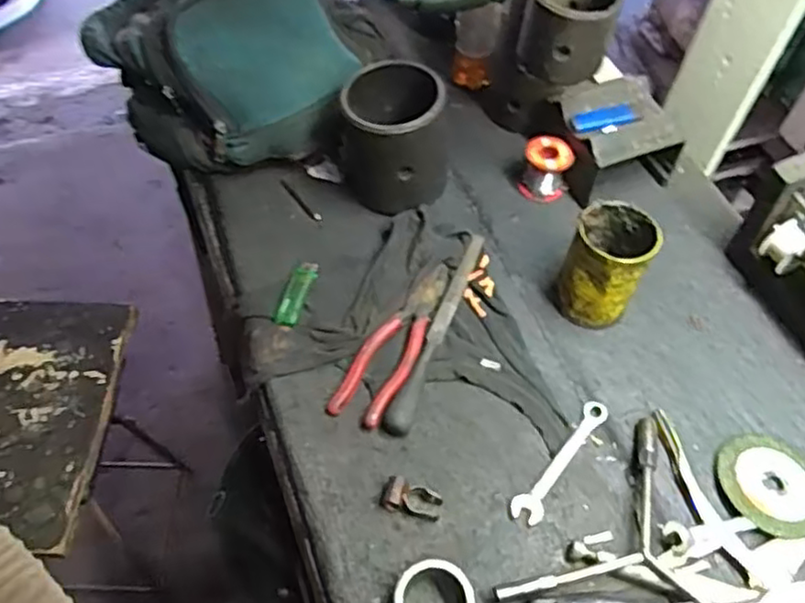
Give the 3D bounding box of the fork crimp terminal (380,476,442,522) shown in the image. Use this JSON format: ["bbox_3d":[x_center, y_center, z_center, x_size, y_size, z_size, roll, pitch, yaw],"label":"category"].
[{"bbox_3d":[0.008,0.169,0.611,0.051,0.018,0.027,12,55,5],"label":"fork crimp terminal"}]

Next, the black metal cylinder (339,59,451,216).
[{"bbox_3d":[-0.005,-0.175,0.785,0.113,0.136,0.111,2,55,-2],"label":"black metal cylinder"}]

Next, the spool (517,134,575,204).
[{"bbox_3d":[0.165,-0.151,0.820,0.055,0.060,0.042,21,56,11],"label":"spool"}]

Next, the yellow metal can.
[{"bbox_3d":[0.199,-0.033,0.705,0.072,0.115,0.079,2,55,-2],"label":"yellow metal can"}]

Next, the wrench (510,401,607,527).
[{"bbox_3d":[0.147,0.144,0.644,0.026,0.007,0.144,35,60,20],"label":"wrench"}]

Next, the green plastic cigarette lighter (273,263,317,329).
[{"bbox_3d":[-0.112,-0.008,0.742,0.024,0.017,0.080,14,55,7],"label":"green plastic cigarette lighter"}]

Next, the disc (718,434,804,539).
[{"bbox_3d":[0.335,0.164,0.637,0.095,0.009,0.095,2,55,-2],"label":"disc"}]

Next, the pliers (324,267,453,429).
[{"bbox_3d":[-0.003,0.037,0.705,0.053,0.012,0.194,26,57,14],"label":"pliers"}]

